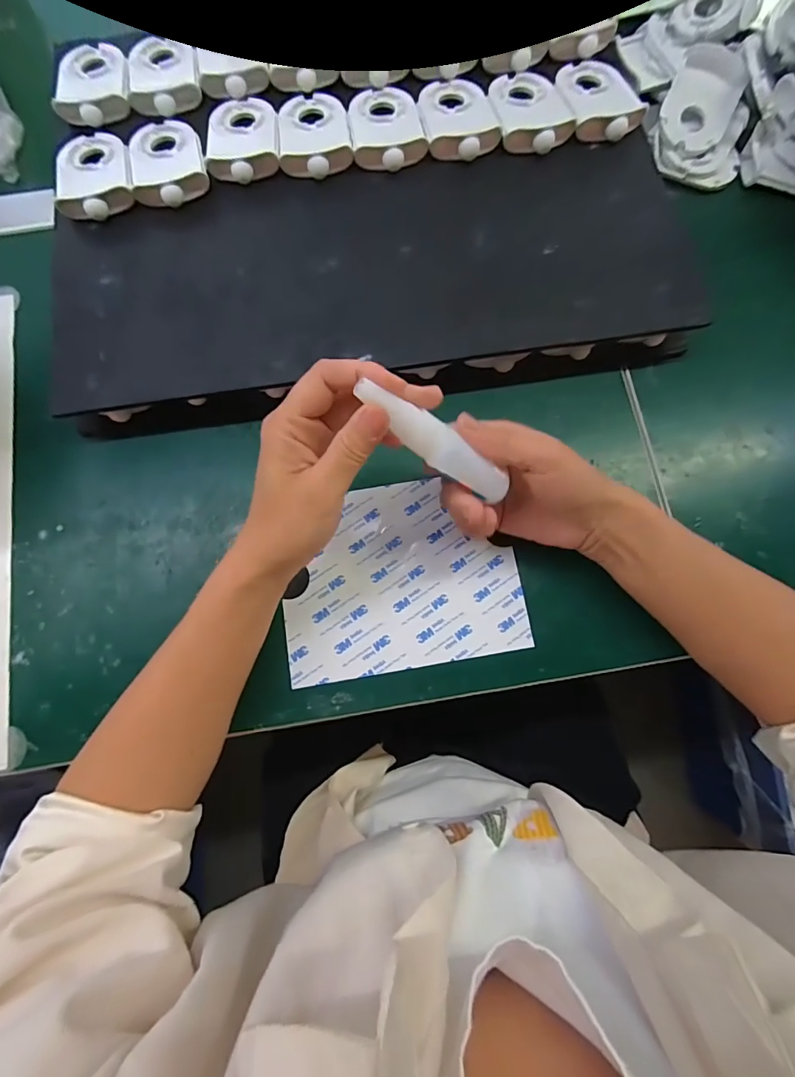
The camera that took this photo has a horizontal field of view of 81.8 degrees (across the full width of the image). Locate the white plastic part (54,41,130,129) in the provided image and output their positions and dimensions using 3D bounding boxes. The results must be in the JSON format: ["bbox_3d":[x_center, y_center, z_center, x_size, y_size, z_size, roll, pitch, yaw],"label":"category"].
[{"bbox_3d":[-0.255,-0.380,0.381,0.063,0.017,0.084,-15,78,-3],"label":"white plastic part"}]

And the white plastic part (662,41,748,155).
[{"bbox_3d":[0.261,-0.375,0.391,0.055,0.020,0.082,23,84,1],"label":"white plastic part"}]

